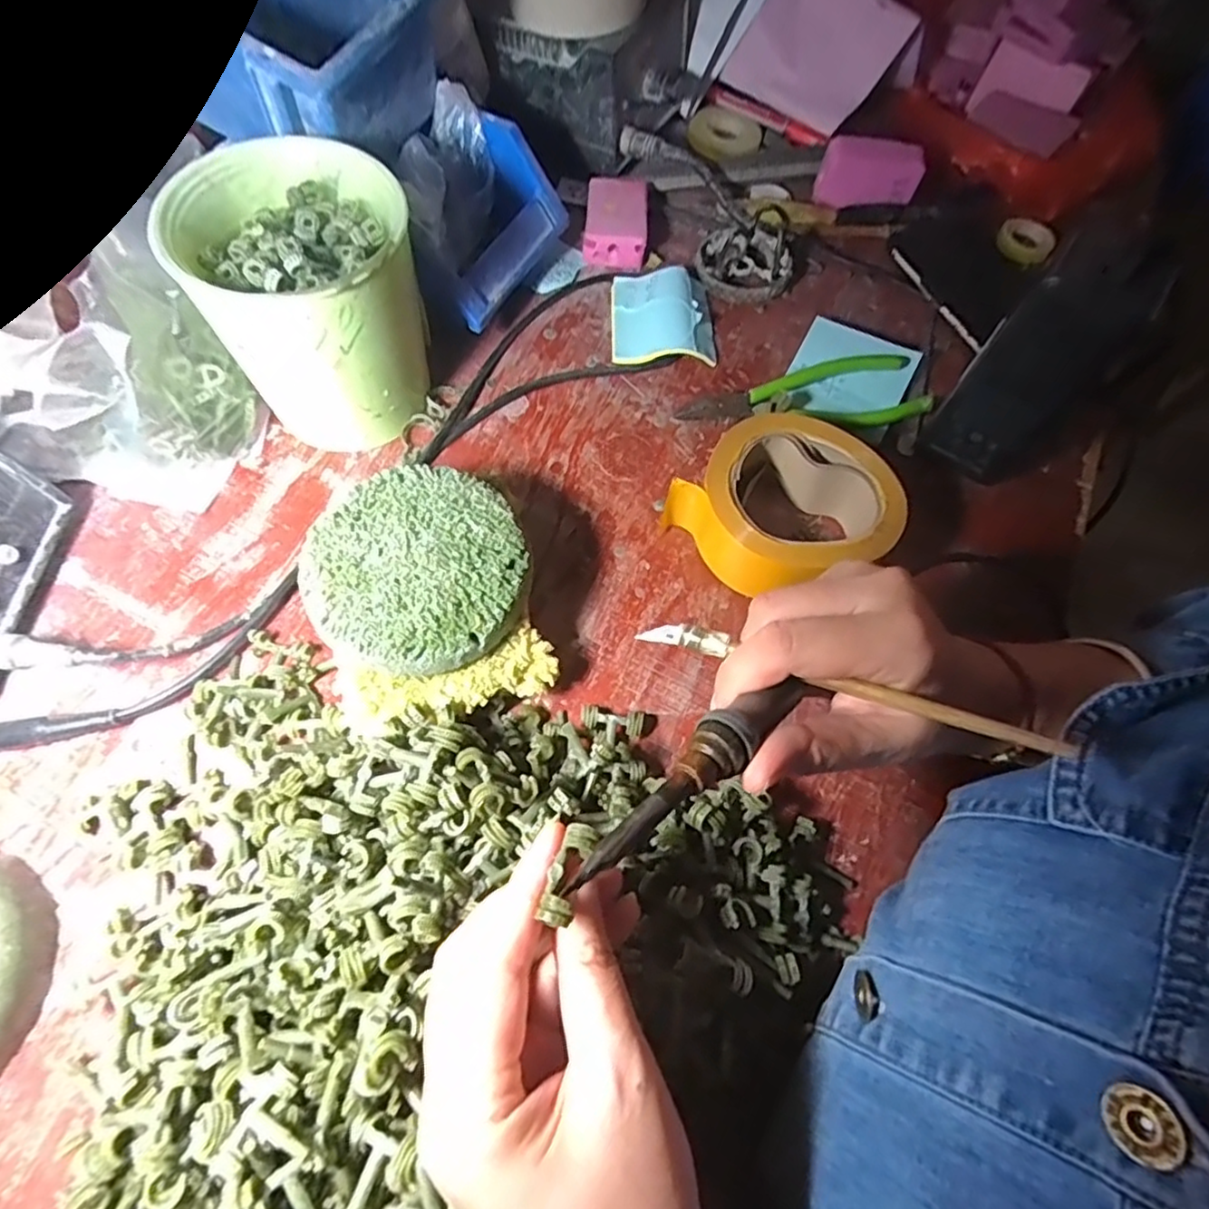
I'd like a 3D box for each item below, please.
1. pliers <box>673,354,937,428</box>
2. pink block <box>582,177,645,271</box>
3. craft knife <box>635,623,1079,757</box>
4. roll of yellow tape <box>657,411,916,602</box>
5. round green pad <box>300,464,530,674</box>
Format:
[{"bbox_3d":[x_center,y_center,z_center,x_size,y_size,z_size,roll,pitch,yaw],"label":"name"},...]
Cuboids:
[{"bbox_3d":[0.130,-0.133,0.418,0.157,0.026,0.050,-11,67,-8],"label":"pliers"},{"bbox_3d":[0.008,-0.288,0.480,0.044,0.023,0.076,4,66,-2],"label":"pink block"},{"bbox_3d":[0.084,0.030,0.243,0.156,0.012,0.008,18,64,25],"label":"craft knife"},{"bbox_3d":[0.104,-0.053,0.370,0.105,0.048,0.100,1,66,-3],"label":"roll of yellow tape"},{"bbox_3d":[-0.089,-0.019,0.307,0.102,0.017,0.101,1,66,-3],"label":"round green pad"}]

